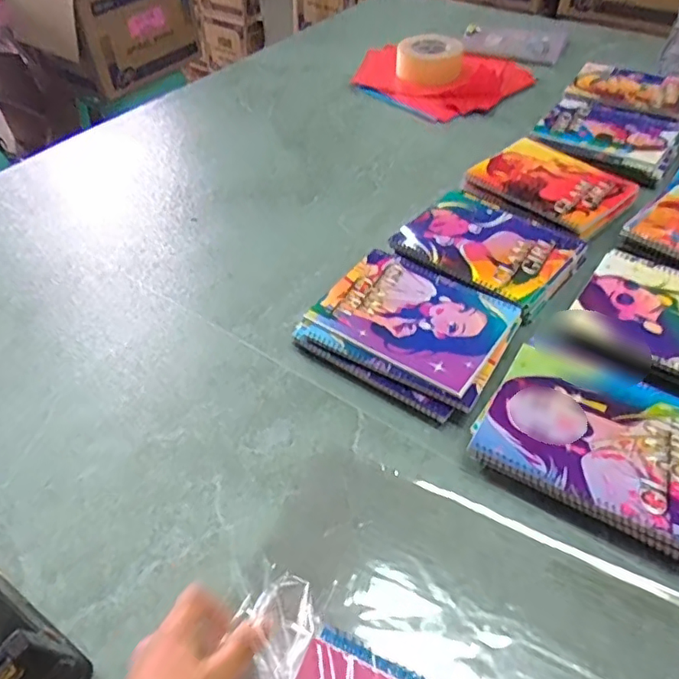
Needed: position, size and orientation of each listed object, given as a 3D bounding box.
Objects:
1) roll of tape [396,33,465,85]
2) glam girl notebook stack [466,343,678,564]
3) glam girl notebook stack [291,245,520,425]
[{"bbox_3d":[0.184,-0.571,1.142,0.135,0.048,0.143,4,46,5],"label":"roll of tape"},{"bbox_3d":[0.246,0.099,0.525,0.210,0.043,0.162,22,50,21],"label":"glam girl notebook stack"},{"bbox_3d":[0.080,-0.012,0.634,0.208,0.039,0.176,28,53,26],"label":"glam girl notebook stack"}]

